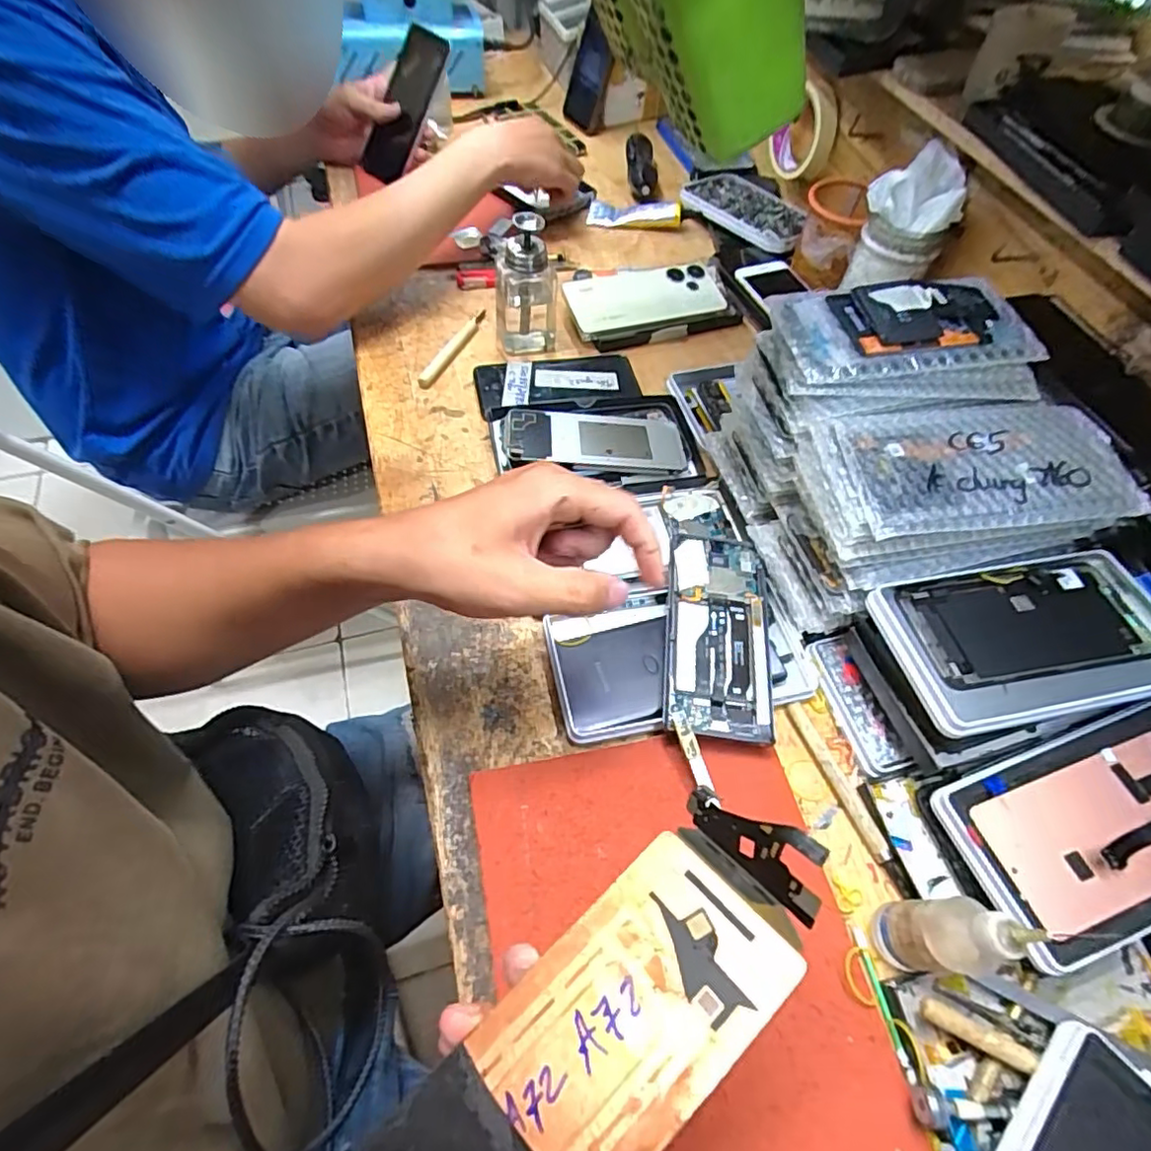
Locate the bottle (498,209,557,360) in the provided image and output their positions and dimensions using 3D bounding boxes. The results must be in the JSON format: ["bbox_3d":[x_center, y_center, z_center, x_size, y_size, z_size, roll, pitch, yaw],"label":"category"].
[{"bbox_3d":[-0.050,-0.288,0.597,0.061,0.124,0.065,0,58,-4],"label":"bottle"}]

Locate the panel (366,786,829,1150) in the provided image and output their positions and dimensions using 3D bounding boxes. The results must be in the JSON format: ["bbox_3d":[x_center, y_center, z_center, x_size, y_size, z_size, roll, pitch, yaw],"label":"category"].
[{"bbox_3d":[0.007,0.153,0.207,0.177,0.020,0.068,-39,39,-16],"label":"panel"}]

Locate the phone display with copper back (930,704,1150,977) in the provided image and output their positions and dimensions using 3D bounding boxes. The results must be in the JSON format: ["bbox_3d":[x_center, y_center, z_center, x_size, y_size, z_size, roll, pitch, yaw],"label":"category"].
[{"bbox_3d":[0.319,0.145,0.360,0.187,0.008,0.100,-18,58,-9],"label":"phone display with copper back"}]

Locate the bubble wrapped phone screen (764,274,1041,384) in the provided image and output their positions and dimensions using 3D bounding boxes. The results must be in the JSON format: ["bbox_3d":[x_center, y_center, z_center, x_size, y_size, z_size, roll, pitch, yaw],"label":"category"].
[{"bbox_3d":[0.225,-0.174,0.416,0.168,0.023,0.080,-7,70,-2],"label":"bubble wrapped phone screen"}]

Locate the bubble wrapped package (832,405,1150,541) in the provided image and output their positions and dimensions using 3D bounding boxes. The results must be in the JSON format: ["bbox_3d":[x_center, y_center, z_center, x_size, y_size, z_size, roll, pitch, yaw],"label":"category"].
[{"bbox_3d":[0.261,-0.071,0.389,0.173,0.014,0.090,-4,58,-7],"label":"bubble wrapped package"}]

